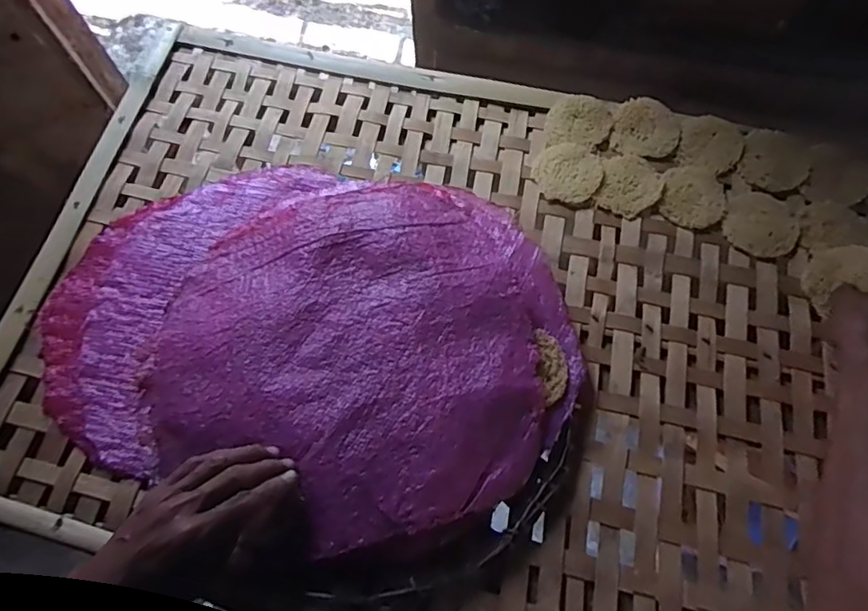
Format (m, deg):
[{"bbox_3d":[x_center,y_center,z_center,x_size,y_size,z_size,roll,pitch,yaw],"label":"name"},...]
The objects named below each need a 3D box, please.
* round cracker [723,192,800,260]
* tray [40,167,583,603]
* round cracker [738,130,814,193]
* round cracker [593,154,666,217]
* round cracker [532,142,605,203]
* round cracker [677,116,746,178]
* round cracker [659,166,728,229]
[{"bbox_3d":[0.362,-0.091,0.616,0.076,0.004,0.079,0,67,0],"label":"round cracker"},{"bbox_3d":[-0.118,0.022,0.538,0.507,0.043,0.392,26,69,12],"label":"tray"},{"bbox_3d":[0.394,-0.167,0.644,0.072,0.014,0.074,0,67,0],"label":"round cracker"},{"bbox_3d":[0.224,-0.140,0.638,0.068,0.005,0.080,15,68,7],"label":"round cracker"},{"bbox_3d":[0.155,-0.156,0.647,0.075,0.010,0.079,0,67,0],"label":"round cracker"},{"bbox_3d":[0.325,-0.191,0.655,0.070,0.008,0.072,14,68,6],"label":"round cracker"},{"bbox_3d":[0.294,-0.124,0.631,0.068,0.004,0.081,19,69,8],"label":"round cracker"}]

